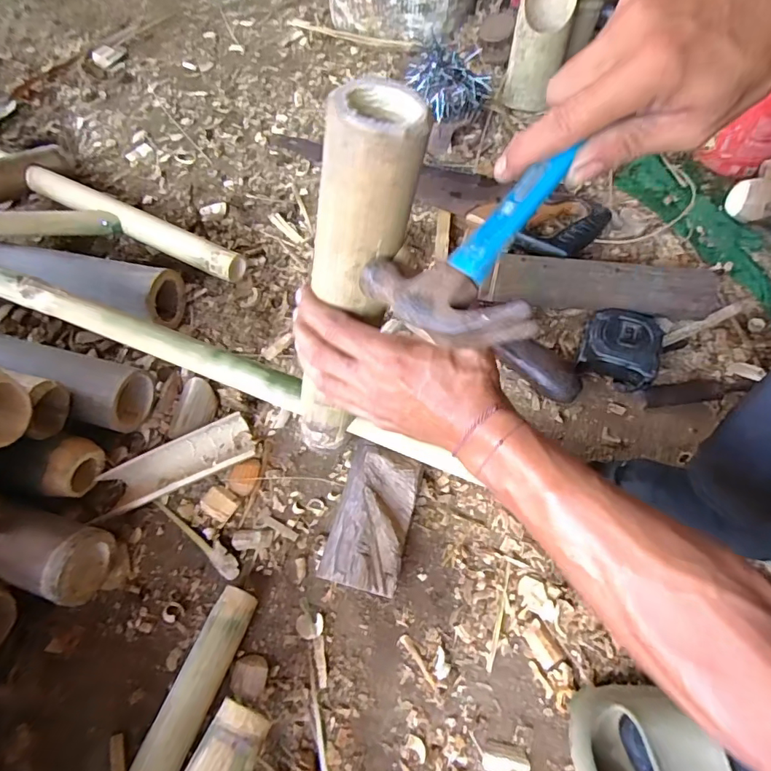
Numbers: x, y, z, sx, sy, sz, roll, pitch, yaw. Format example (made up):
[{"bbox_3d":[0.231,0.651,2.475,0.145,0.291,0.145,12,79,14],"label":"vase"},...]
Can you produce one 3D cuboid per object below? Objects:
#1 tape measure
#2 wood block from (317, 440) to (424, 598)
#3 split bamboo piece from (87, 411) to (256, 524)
[{"bbox_3d":[0.270,-0.045,0.565,0.080,0.040,0.089,19,67,10],"label":"tape measure"},{"bbox_3d":[-0.011,0.130,0.477,0.069,0.056,0.129,13,66,7],"label":"wood block"},{"bbox_3d":[-0.220,0.087,0.520,0.160,0.027,0.051,-25,67,-10],"label":"split bamboo piece"}]

